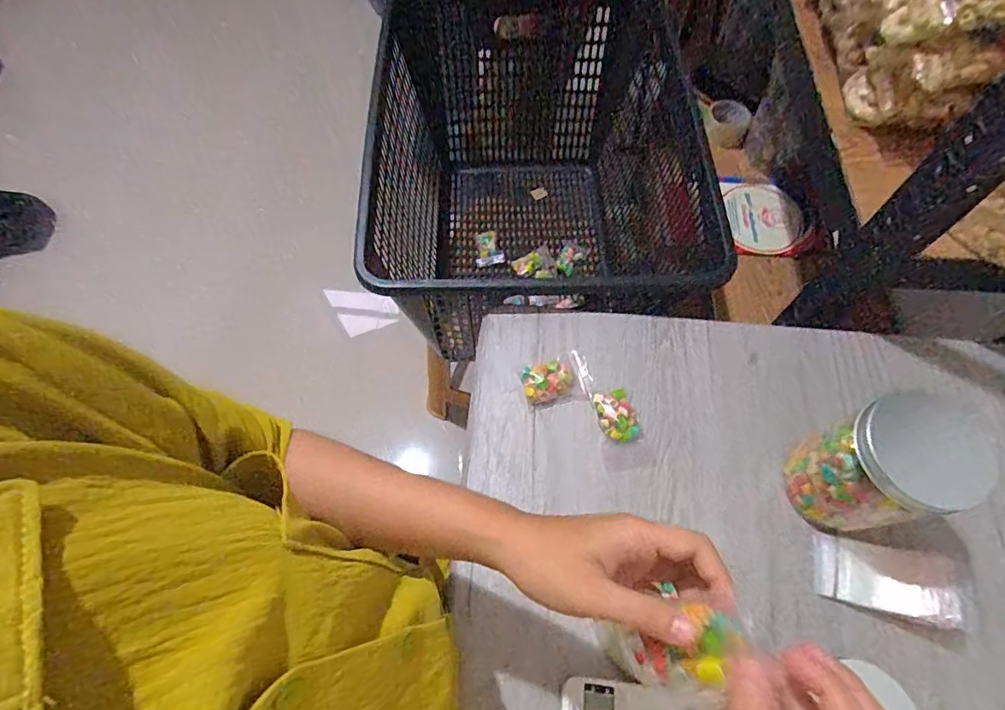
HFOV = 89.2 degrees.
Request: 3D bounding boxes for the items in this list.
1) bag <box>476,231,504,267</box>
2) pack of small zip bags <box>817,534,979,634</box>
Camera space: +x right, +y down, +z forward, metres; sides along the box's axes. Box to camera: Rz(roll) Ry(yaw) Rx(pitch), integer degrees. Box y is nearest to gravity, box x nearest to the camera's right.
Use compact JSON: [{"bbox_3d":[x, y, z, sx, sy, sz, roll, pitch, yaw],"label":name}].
[{"bbox_3d":[-0.028,-0.198,0.959,0.052,0.013,0.060,-16,104,-19],"label":"bag"},{"bbox_3d":[0.326,0.190,0.431,0.108,0.008,0.053,7,62,22],"label":"pack of small zip bags"}]

